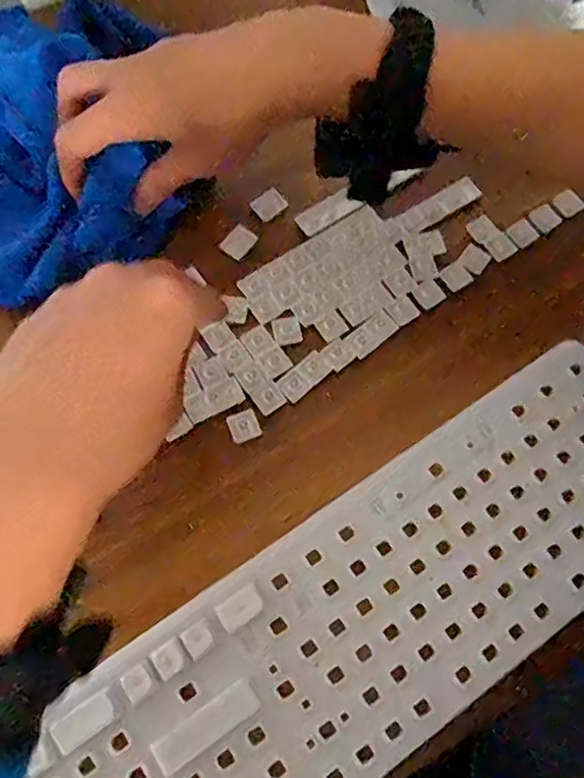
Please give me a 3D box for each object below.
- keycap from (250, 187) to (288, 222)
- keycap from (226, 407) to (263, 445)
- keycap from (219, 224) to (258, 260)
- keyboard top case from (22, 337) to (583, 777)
[{"bbox_3d":[-0.016,-0.130,0.428,0.022,0.006,0.016,-38,76,-13],"label":"keycap"},{"bbox_3d":[-0.030,0.022,0.378,0.018,0.004,0.018,-21,73,-8],"label":"keycap"},{"bbox_3d":[-0.037,-0.102,0.425,0.017,0.005,0.024,38,75,11],"label":"keycap"},{"bbox_3d":[0.045,0.128,0.347,0.417,0.020,0.128,-32,74,-11],"label":"keyboard top case"}]

